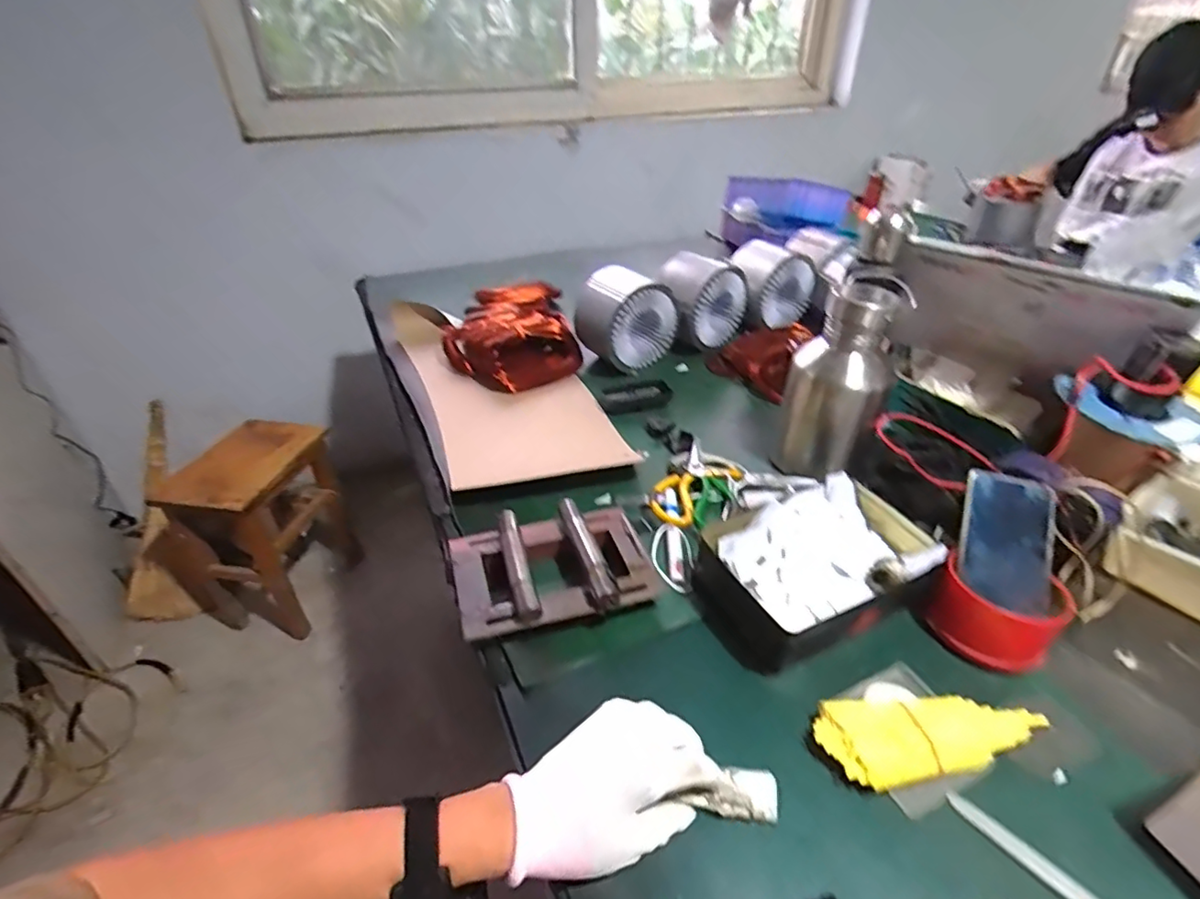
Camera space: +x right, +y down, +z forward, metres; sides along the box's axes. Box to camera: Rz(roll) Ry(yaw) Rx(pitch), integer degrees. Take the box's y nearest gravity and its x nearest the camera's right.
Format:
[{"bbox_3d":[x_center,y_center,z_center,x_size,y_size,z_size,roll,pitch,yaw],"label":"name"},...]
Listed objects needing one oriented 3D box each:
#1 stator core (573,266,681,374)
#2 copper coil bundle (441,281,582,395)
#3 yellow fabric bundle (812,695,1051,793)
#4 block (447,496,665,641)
[{"bbox_3d":[0.048,-0.222,1.011,0.147,0.158,0.110,-24,41,-29],"label":"stator core"},{"bbox_3d":[-0.173,-0.221,1.087,0.234,0.100,0.380,-7,36,-8],"label":"copper coil bundle"},{"bbox_3d":[0.273,0.230,0.467,0.190,0.022,0.062,-6,35,-7],"label":"yellow fabric bundle"},{"bbox_3d":[-0.048,0.127,0.593,0.197,0.059,0.135,-11,36,-14],"label":"block"}]

